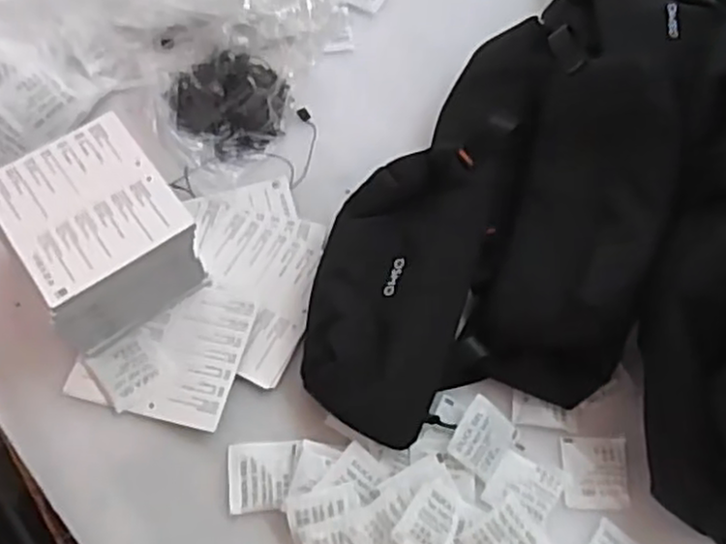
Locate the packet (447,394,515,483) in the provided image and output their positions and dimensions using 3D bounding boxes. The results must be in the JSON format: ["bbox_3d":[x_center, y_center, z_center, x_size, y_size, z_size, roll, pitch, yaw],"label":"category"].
[{"bbox_3d":[0.072,0.100,0.427,0.036,0.006,0.039,39,70,-18],"label":"packet"}]

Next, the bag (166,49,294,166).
[{"bbox_3d":[-0.096,-0.126,0.514,0.083,0.043,0.082,26,69,9],"label":"bag"}]

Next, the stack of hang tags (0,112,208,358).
[{"bbox_3d":[-0.162,-0.022,0.442,0.096,0.072,0.107,-33,72,-14],"label":"stack of hang tags"}]

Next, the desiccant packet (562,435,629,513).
[{"bbox_3d":[0.141,0.122,0.434,0.040,0.004,0.042,2,67,-1],"label":"desiccant packet"}]

